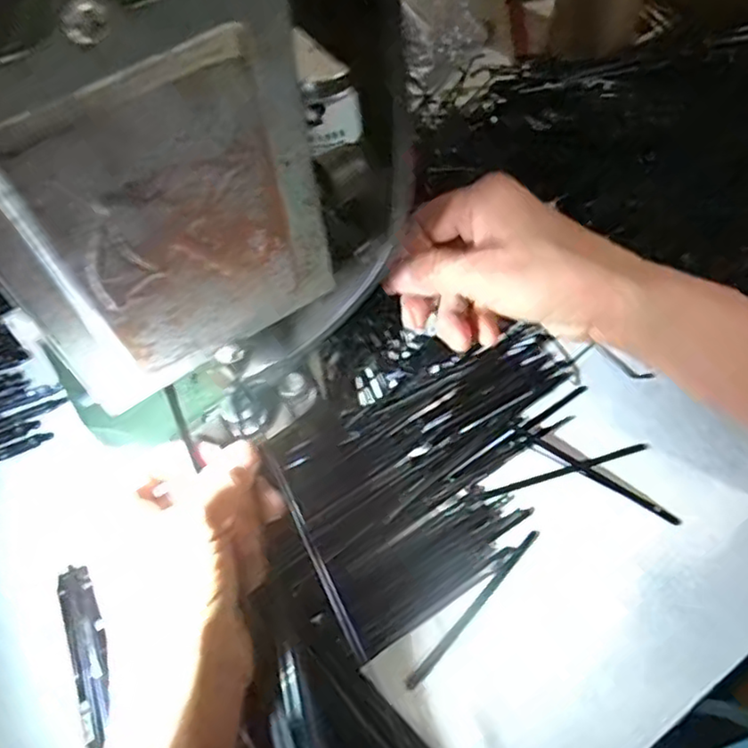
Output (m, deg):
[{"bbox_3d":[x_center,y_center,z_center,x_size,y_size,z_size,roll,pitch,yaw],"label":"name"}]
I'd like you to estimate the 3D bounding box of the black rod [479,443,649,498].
[{"bbox_3d":[0.104,0.051,0.349,0.098,0.004,0.005,-17,62,-7],"label":"black rod"}]

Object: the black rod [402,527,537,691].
[{"bbox_3d":[0.050,0.114,0.321,0.006,0.004,0.097,39,69,21],"label":"black rod"}]

